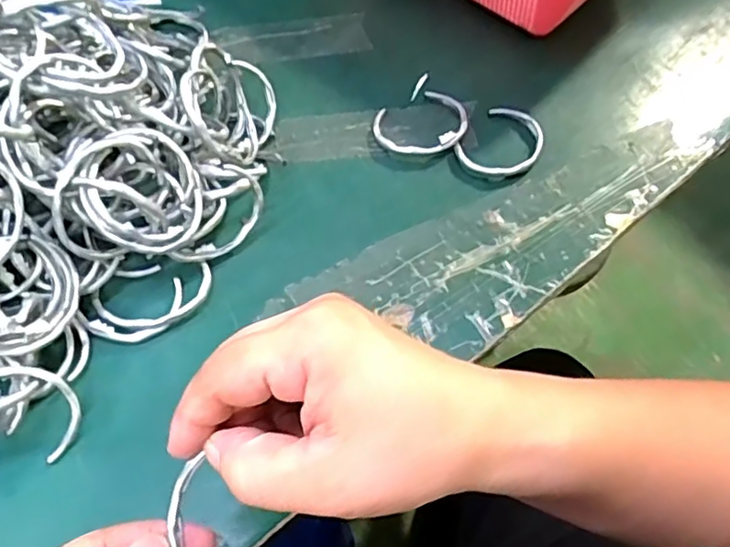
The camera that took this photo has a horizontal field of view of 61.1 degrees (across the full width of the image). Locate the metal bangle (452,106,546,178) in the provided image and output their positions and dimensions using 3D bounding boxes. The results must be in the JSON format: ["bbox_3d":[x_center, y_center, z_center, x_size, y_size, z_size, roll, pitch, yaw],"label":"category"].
[{"bbox_3d":[0.098,-0.092,0.436,0.051,0.009,0.066,35,63,16],"label":"metal bangle"}]

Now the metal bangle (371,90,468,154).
[{"bbox_3d":[0.042,-0.106,0.441,0.068,0.007,0.052,-28,61,-14],"label":"metal bangle"}]

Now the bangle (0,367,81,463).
[{"bbox_3d":[-0.176,0.072,0.300,0.068,0.007,0.053,-14,100,-34],"label":"bangle"}]

